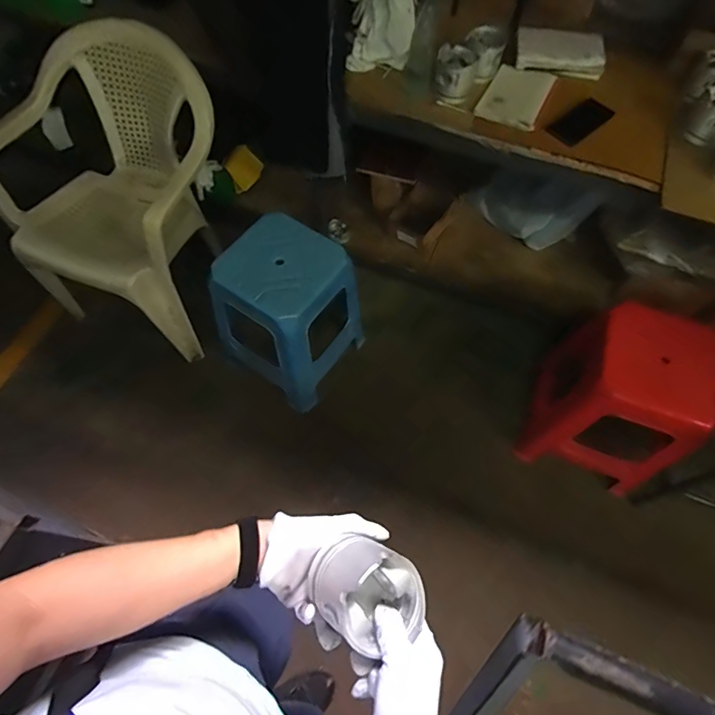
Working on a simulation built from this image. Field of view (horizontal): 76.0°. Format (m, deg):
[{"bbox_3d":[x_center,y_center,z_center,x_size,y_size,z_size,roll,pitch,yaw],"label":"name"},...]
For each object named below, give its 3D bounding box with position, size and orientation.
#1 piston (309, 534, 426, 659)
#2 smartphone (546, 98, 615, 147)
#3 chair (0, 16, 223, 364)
[{"bbox_3d":[0.013,0.239,0.468,0.106,0.089,0.093,42,71,-3],"label":"piston"},{"bbox_3d":[0.514,-0.543,1.056,0.156,0.007,0.076,-38,73,-10],"label":"smartphone"},{"bbox_3d":[-0.655,-0.452,1.305,0.545,0.619,0.542,20,65,8],"label":"chair"}]

